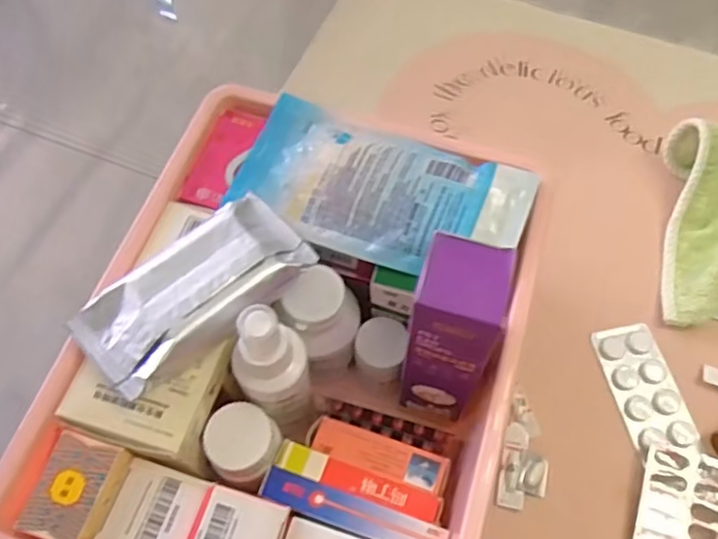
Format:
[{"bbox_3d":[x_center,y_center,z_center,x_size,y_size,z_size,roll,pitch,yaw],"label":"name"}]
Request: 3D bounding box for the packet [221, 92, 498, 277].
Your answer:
[{"bbox_3d":[0.000,-0.053,0.393,0.149,0.018,0.092,20,64,11],"label":"packet"}]

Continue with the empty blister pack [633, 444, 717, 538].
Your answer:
[{"bbox_3d":[0.204,0.158,0.398,0.056,0.009,0.087,18,64,10],"label":"empty blister pack"}]

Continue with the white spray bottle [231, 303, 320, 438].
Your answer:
[{"bbox_3d":[-0.047,0.063,0.366,0.038,0.137,0.032,-36,68,-16],"label":"white spray bottle"}]

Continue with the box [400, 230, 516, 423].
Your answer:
[{"bbox_3d":[0.050,0.039,0.347,0.042,0.153,0.041,15,64,8],"label":"box"}]

